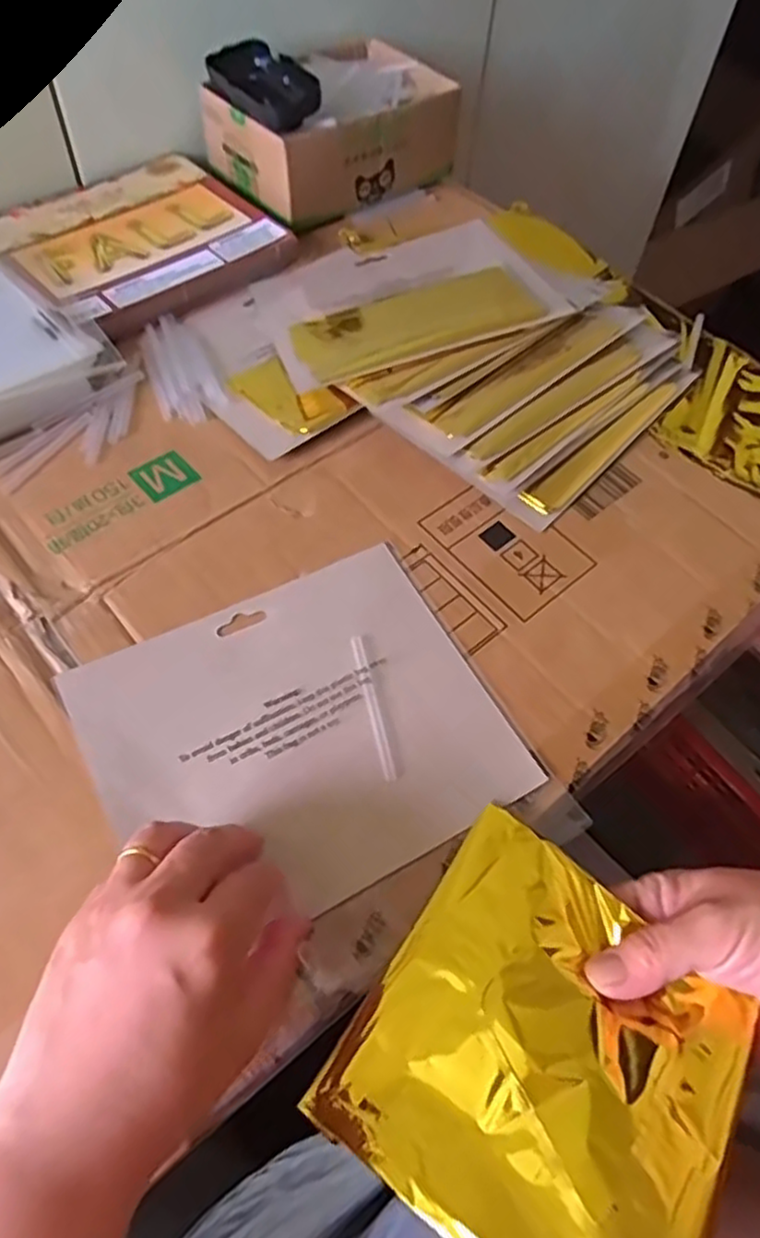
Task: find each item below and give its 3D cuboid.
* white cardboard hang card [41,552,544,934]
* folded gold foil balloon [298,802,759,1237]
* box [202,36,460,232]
[{"bbox_3d":[-0.040,0.054,0.362,0.192,0.005,0.162,-24,63,-17],"label":"white cardboard hang card"},{"bbox_3d":[0.063,0.165,0.277,0.135,0.024,0.141,23,50,30],"label":"folded gold foil balloon"},{"bbox_3d":[-0.040,-0.431,0.618,0.191,0.068,0.135,-33,66,-21],"label":"box"}]

